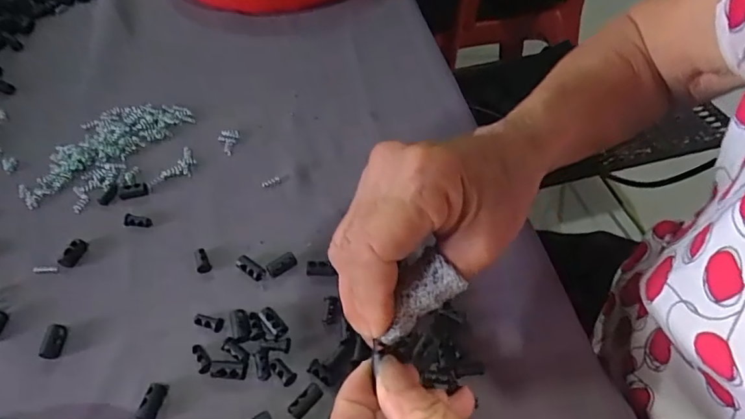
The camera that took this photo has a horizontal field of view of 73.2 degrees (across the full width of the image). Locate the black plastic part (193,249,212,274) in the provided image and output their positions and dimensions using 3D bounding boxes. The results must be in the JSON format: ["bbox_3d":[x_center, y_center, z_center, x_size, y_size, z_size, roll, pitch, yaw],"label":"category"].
[{"bbox_3d":[-0.109,0.033,0.320,0.009,0.007,0.016,-21,53,-17],"label":"black plastic part"}]

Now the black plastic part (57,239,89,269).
[{"bbox_3d":[-0.192,0.027,0.321,0.009,0.008,0.020,21,53,17],"label":"black plastic part"}]

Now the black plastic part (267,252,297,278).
[{"bbox_3d":[-0.058,0.035,0.319,0.019,0.005,0.010,-25,54,-20],"label":"black plastic part"}]

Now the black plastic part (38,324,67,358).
[{"bbox_3d":[-0.181,0.073,0.284,0.008,0.010,0.020,-1,50,-1],"label":"black plastic part"}]

